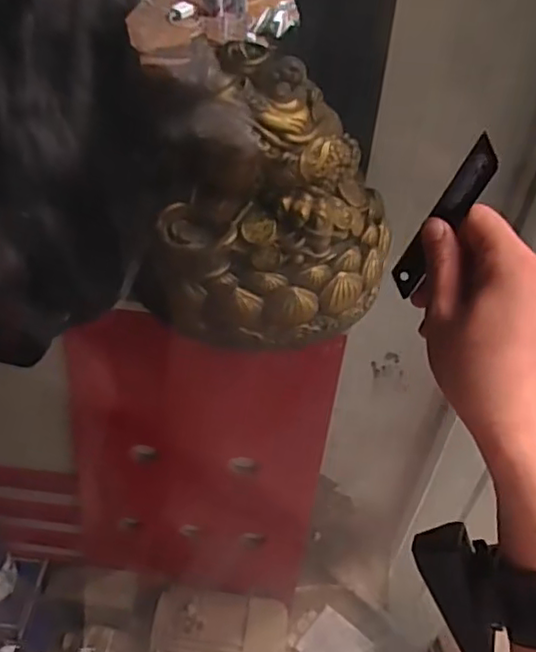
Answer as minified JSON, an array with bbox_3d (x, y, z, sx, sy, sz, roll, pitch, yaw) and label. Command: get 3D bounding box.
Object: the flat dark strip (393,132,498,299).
[{"bbox_3d":[0.099,-0.059,0.359,0.018,0.100,0.004,45,39,21],"label":"flat dark strip"}]

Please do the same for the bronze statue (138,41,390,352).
[{"bbox_3d":[0.007,-0.126,0.652,0.237,0.269,0.157,7,47,5],"label":"bronze statue"}]

